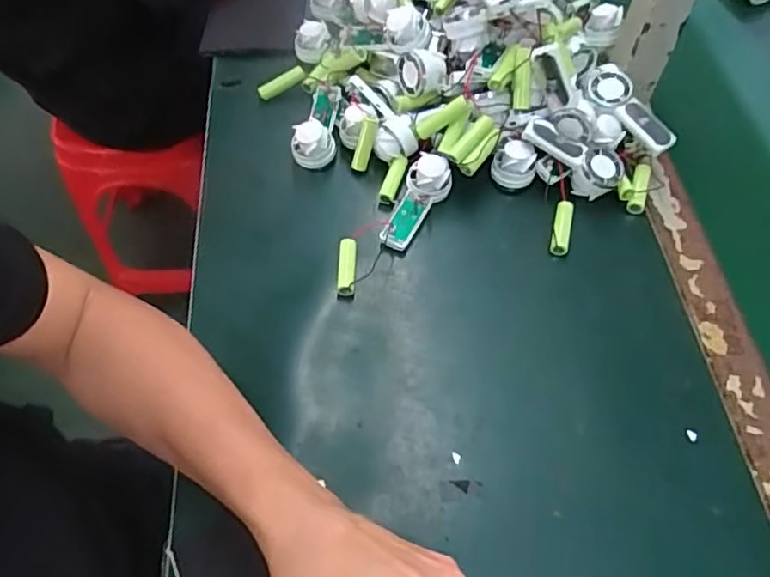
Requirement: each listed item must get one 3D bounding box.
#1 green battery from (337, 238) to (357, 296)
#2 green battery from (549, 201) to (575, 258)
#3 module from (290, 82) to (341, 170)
[{"bbox_3d":[-0.032,-0.019,0.506,0.015,0.018,0.052,-1,59,-1],"label":"green battery"},{"bbox_3d":[0.154,-0.052,0.523,0.014,0.014,0.050,14,60,9],"label":"green battery"},{"bbox_3d":[-0.066,-0.162,0.594,0.040,0.054,0.100,2,59,1],"label":"module"}]

